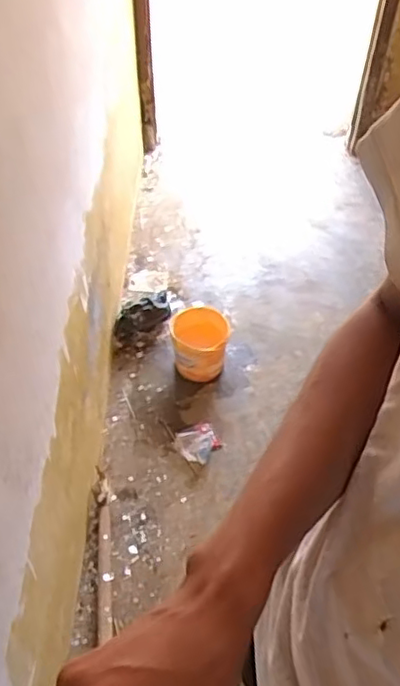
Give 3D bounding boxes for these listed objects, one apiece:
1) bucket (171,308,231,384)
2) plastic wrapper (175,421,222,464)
[{"bbox_3d":[0.002,-0.002,1.740,0.152,0.212,0.126,4,52,3],"label":"bucket"},{"bbox_3d":[-0.004,0.263,1.646,0.106,0.033,0.091,-26,56,-19],"label":"plastic wrapper"}]

